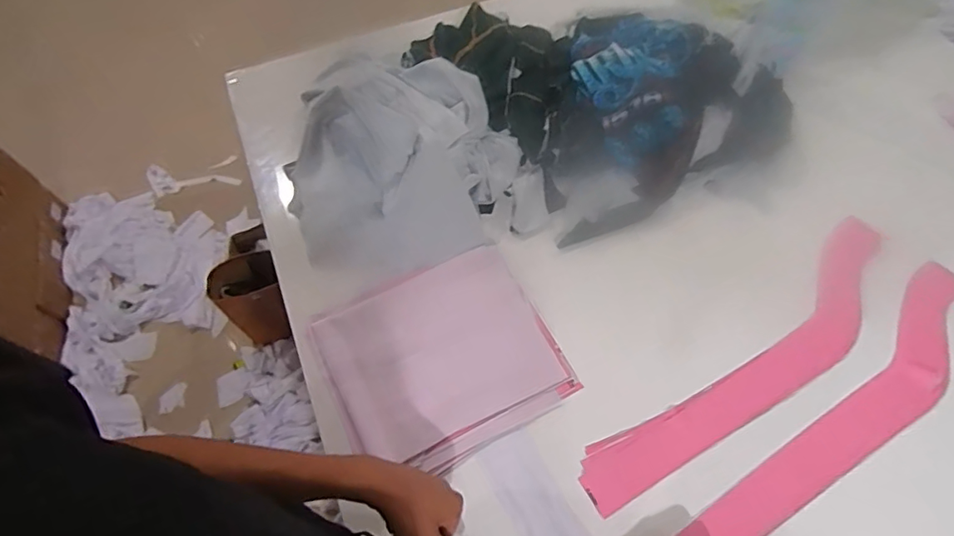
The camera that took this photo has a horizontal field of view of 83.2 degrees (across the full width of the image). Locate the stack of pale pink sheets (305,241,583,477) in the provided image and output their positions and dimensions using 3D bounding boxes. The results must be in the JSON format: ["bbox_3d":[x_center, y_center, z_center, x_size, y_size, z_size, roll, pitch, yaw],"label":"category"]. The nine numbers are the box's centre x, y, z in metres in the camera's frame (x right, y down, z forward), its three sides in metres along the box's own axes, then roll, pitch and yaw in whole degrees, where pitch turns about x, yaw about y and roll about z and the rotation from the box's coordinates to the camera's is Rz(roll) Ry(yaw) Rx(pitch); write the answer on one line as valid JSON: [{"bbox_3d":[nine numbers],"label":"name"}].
[{"bbox_3d":[-0.045,0.110,0.676,0.272,0.030,0.243,-25,65,-12],"label":"stack of pale pink sheets"}]

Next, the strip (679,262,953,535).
[{"bbox_3d":[0.459,0.181,0.653,0.511,0.011,0.100,-38,71,-16],"label":"strip"}]

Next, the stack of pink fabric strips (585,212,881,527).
[{"bbox_3d":[0.357,0.122,0.680,0.542,0.010,0.108,-35,68,-14],"label":"stack of pink fabric strips"}]

